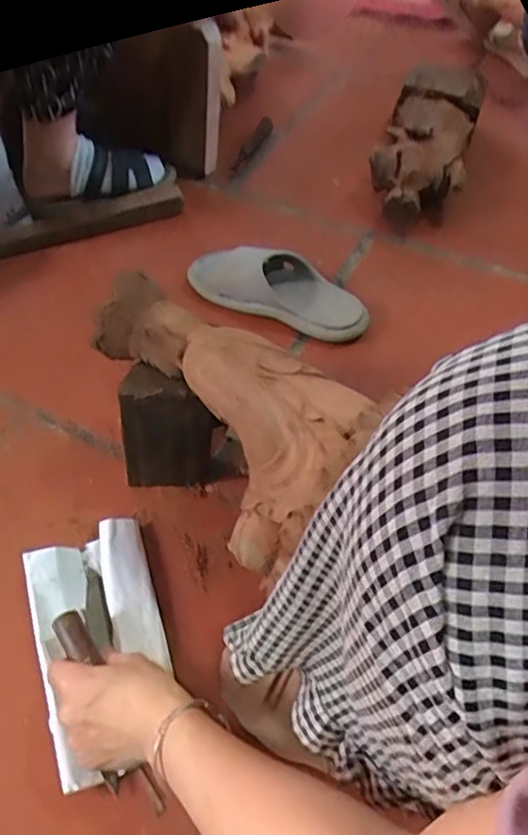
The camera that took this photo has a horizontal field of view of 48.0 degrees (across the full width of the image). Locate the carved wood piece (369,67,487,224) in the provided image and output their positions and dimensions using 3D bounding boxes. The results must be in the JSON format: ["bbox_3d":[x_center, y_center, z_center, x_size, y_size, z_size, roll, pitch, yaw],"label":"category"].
[{"bbox_3d":[0.284,-0.479,1.040,0.150,0.092,0.374,15,54,11],"label":"carved wood piece"}]

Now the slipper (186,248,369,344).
[{"bbox_3d":[0.024,-0.191,0.835,0.265,0.051,0.122,21,55,15],"label":"slipper"}]

